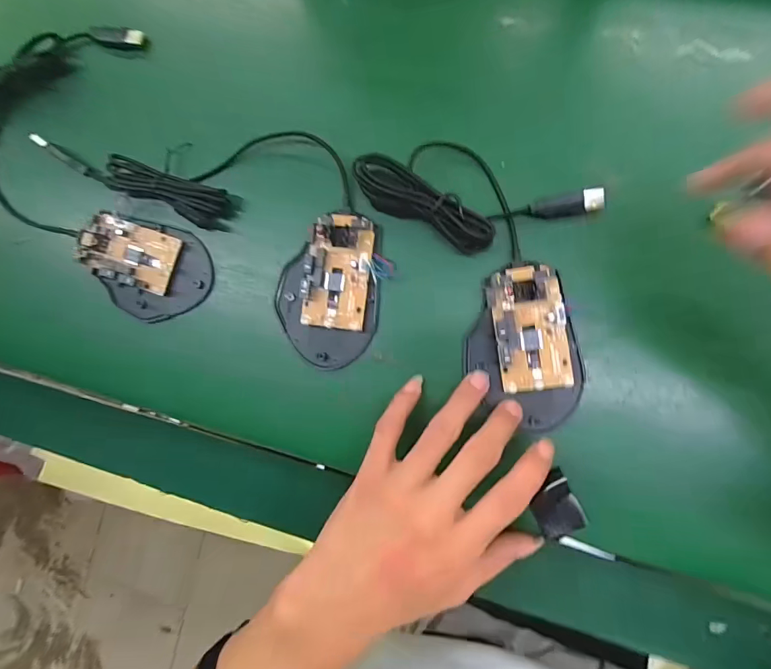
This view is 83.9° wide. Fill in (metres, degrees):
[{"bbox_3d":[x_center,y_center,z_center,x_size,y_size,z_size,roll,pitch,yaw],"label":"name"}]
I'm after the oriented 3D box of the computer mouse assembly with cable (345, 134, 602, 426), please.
[{"bbox_3d":[0.085,-0.051,0.281,0.122,0.025,0.208,-33,89,7],"label":"computer mouse assembly with cable"}]

